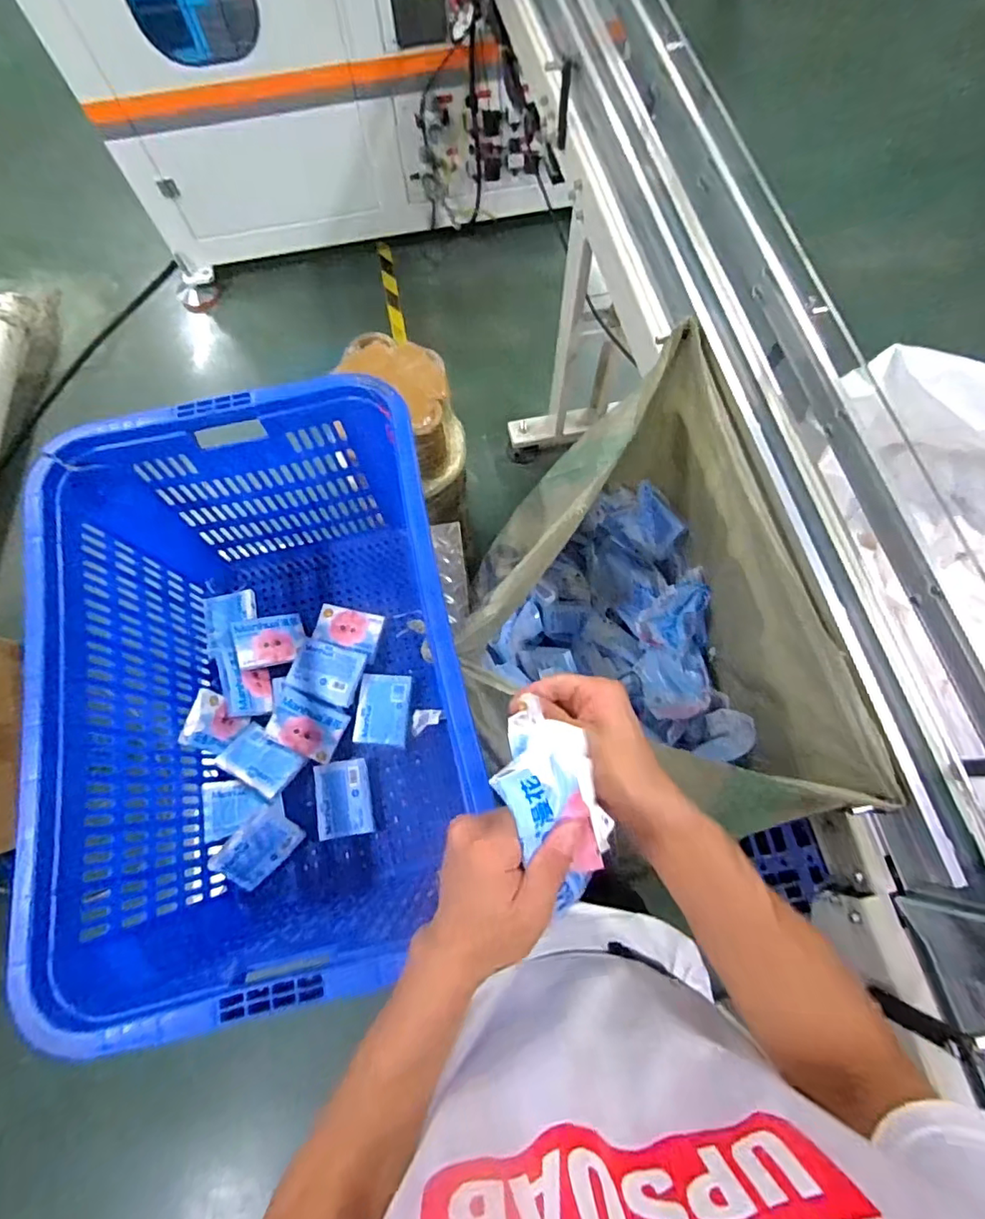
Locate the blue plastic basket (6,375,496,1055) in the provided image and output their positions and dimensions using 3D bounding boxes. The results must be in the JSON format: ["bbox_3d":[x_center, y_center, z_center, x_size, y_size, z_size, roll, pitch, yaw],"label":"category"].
[{"bbox_3d":[-0.287,0.104,0.800,0.480,0.376,0.705,-13,71,-3],"label":"blue plastic basket"}]

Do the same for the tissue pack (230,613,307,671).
[{"bbox_3d":[-0.389,0.052,0.969,0.116,0.021,0.096,-12,62,-27],"label":"tissue pack"}]

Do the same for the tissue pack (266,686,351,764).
[{"bbox_3d":[-0.312,0.195,0.927,0.121,0.018,0.092,20,90,-1],"label":"tissue pack"}]

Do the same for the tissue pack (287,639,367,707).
[{"bbox_3d":[-0.285,0.107,0.952,0.113,0.034,0.098,13,72,6],"label":"tissue pack"}]

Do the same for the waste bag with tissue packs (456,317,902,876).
[{"bbox_3d":[0.151,-0.011,0.771,0.376,0.361,0.607,-9,71,-2],"label":"waste bag with tissue packs"}]

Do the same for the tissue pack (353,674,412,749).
[{"bbox_3d":[-0.186,0.171,0.943,0.089,0.023,0.118,6,71,3],"label":"tissue pack"}]

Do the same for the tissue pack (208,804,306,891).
[{"bbox_3d":[-0.371,0.377,0.870,0.118,0.029,0.087,-46,111,-10],"label":"tissue pack"}]

